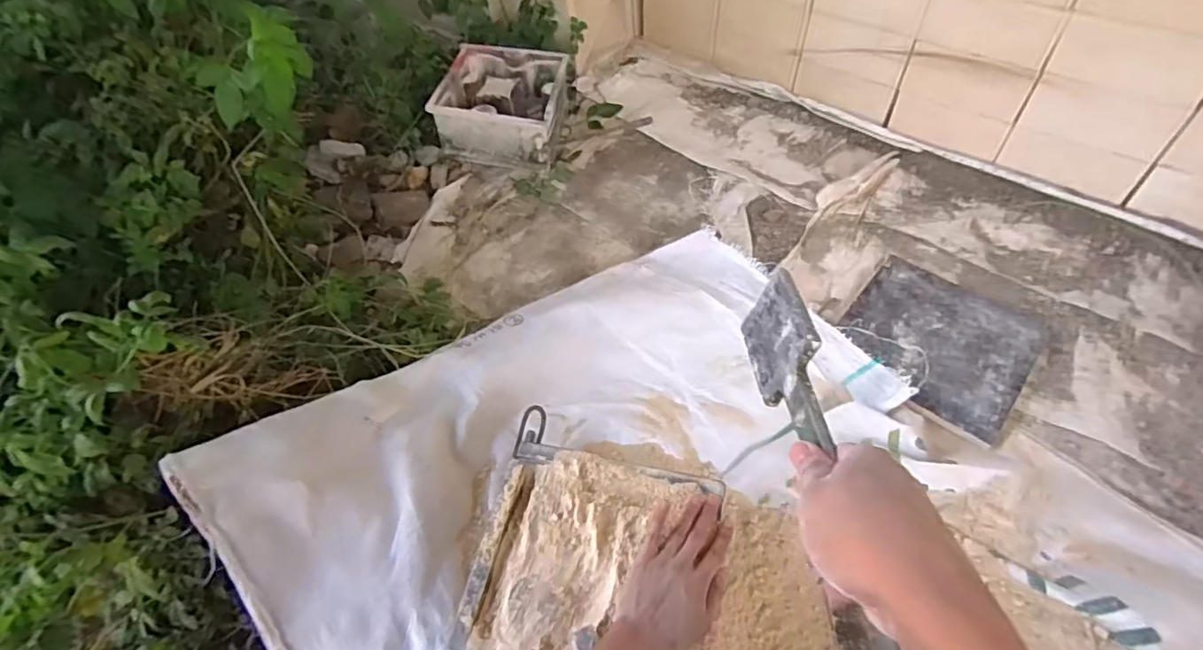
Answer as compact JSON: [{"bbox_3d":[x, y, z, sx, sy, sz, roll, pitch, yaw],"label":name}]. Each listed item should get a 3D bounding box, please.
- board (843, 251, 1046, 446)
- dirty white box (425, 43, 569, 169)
[{"bbox_3d":[0.501,0.018,0.866,0.246,0.016,0.263,32,61,25],"label":"board"},{"bbox_3d":[-0.197,-0.448,1.210,0.234,0.141,0.226,5,55,11],"label":"dirty white box"}]

